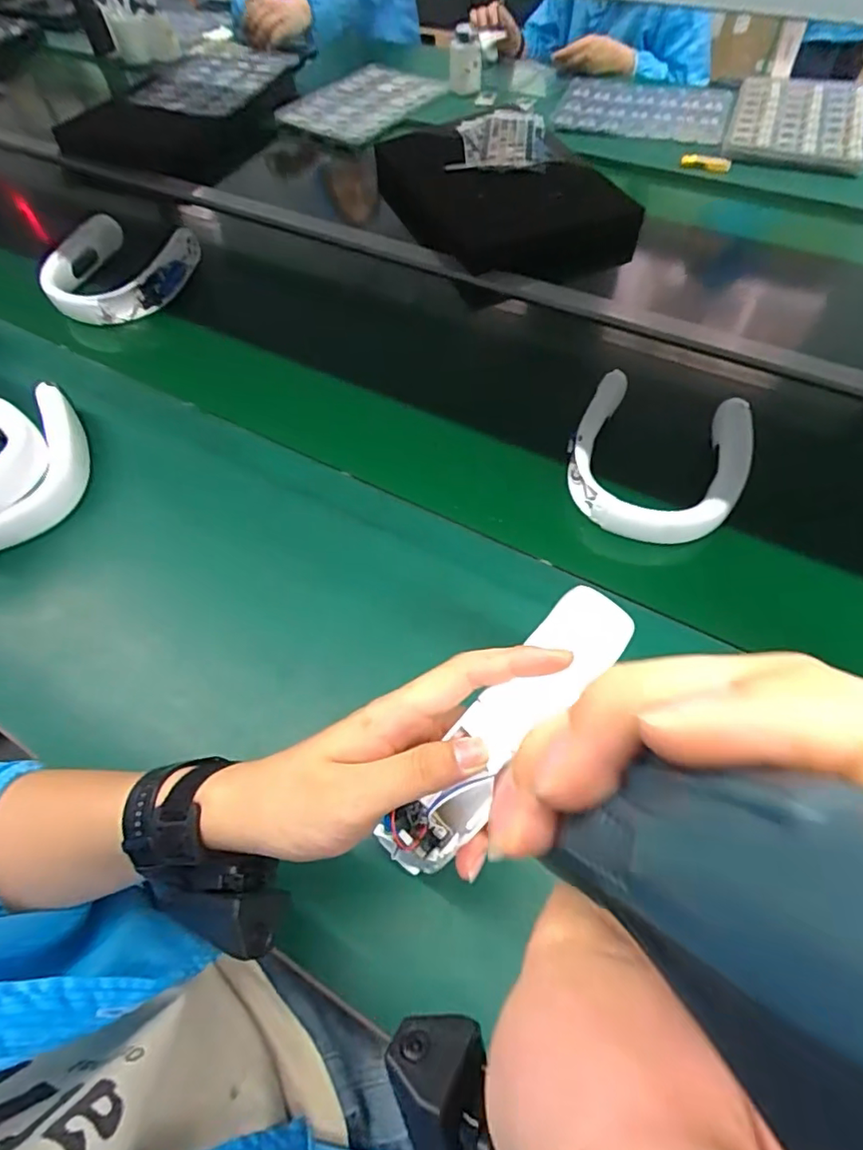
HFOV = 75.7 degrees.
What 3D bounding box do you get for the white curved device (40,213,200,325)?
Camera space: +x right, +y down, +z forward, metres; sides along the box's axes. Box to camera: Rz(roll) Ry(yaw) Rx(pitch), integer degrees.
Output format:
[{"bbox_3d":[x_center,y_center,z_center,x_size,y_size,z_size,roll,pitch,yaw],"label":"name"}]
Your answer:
[{"bbox_3d":[-0.458,-0.444,0.812,0.167,0.061,0.186,11,62,10],"label":"white curved device"}]

